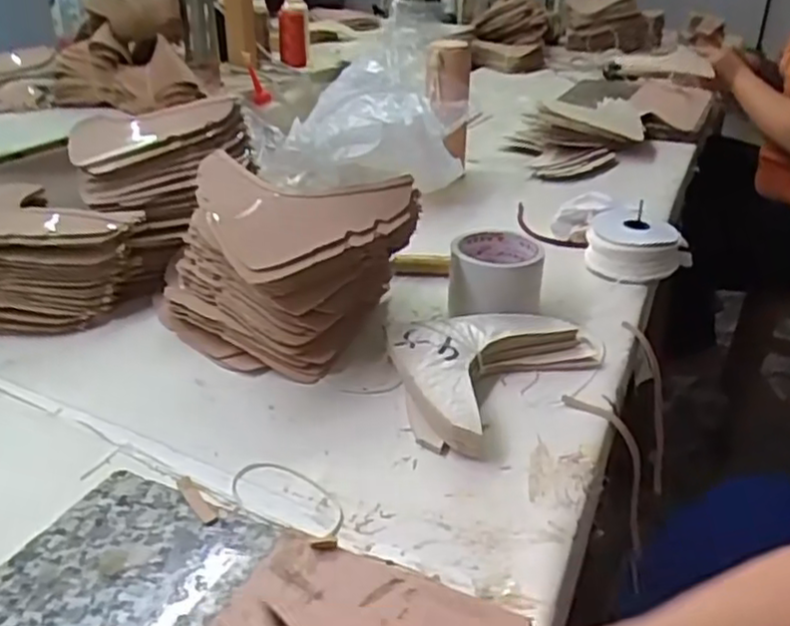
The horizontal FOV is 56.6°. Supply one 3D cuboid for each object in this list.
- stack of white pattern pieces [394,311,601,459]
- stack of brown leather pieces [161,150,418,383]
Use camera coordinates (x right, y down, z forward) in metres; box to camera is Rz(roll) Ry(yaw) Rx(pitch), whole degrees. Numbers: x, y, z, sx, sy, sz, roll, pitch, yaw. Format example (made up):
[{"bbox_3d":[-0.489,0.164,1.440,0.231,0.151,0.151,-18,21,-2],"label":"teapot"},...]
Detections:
[{"bbox_3d":[0.075,0.036,0.628,0.135,0.030,0.220,25,36,35],"label":"stack of white pattern pieces"},{"bbox_3d":[-0.104,-0.052,0.672,0.186,0.138,0.176,21,34,31],"label":"stack of brown leather pieces"}]

